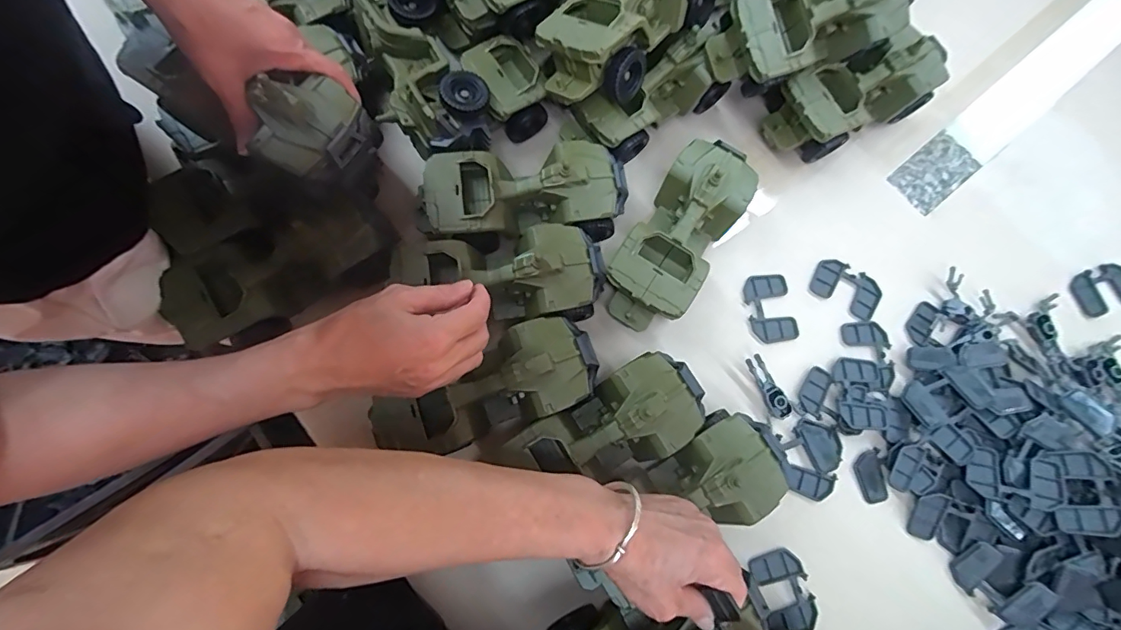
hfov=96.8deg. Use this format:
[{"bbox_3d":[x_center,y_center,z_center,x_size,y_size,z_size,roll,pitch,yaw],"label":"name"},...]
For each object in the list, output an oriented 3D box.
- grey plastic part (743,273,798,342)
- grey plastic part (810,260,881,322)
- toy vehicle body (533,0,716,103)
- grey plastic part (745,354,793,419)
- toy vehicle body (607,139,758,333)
[{"bbox_3d":[0.212,-0.007,0.503,0.047,0.004,0.069,-8,76,-4],"label":"grey plastic part"},{"bbox_3d":[0.296,-0.028,0.514,0.069,0.004,0.044,32,77,6],"label":"grey plastic part"},{"bbox_3d":[0.062,-0.261,0.452,0.086,0.078,0.186,43,78,7],"label":"toy vehicle body"},{"bbox_3d":[0.199,0.069,0.475,0.019,0.014,0.063,-25,78,-8],"label":"grey plastic part"},{"bbox_3d":[0.113,-0.074,0.478,0.080,0.078,0.193,31,77,6],"label":"toy vehicle body"}]

